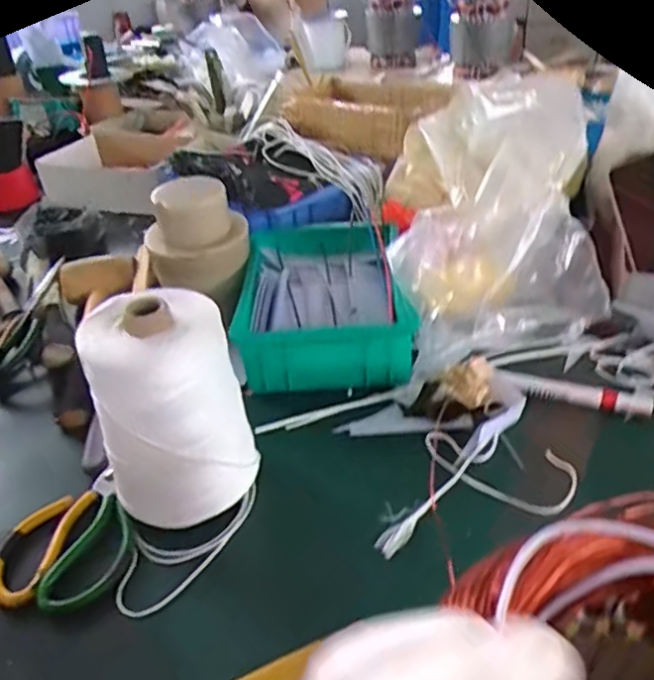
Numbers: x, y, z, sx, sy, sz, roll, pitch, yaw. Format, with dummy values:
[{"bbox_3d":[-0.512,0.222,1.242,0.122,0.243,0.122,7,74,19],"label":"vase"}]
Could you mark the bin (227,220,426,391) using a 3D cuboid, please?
[{"bbox_3d":[0.001,-0.047,0.711,0.176,0.078,0.257,-3,34,3],"label":"bin"}]

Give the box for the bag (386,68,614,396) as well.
[{"bbox_3d":[0.179,-0.154,0.719,0.213,0.198,0.385,-1,34,6],"label":"bag"}]

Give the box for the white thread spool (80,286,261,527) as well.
[{"bbox_3d":[-0.116,0.059,0.484,0.107,0.180,0.088,-15,35,-14],"label":"white thread spool"}]

